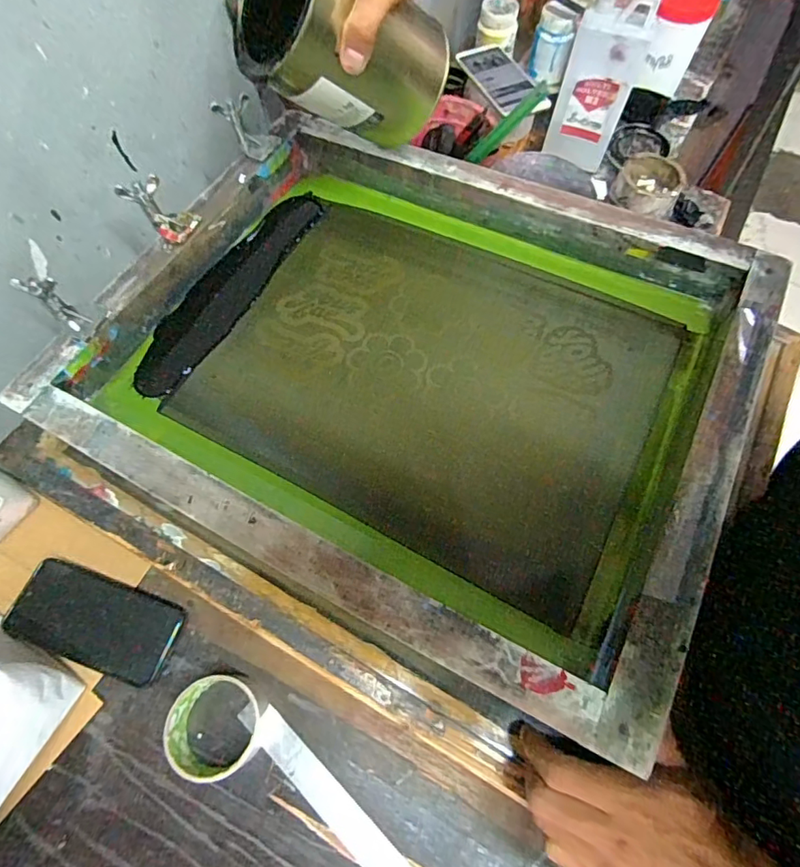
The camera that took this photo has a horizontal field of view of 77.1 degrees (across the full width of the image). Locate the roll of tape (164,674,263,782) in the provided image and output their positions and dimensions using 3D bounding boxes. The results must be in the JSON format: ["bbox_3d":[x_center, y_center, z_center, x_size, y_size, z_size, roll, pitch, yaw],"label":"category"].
[{"bbox_3d":[-0.170,0.268,0.464,0.078,0.045,0.080,0,66,0],"label":"roll of tape"}]

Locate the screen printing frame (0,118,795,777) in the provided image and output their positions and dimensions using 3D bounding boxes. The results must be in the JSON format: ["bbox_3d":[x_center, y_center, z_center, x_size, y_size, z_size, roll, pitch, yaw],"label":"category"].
[{"bbox_3d":[0.007,-0.065,0.425,0.500,0.067,0.408,25,68,15],"label":"screen printing frame"}]

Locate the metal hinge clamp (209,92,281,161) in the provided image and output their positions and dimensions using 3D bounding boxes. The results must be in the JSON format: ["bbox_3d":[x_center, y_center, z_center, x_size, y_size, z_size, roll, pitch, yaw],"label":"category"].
[{"bbox_3d":[-0.155,-0.309,0.504,0.025,0.063,0.032,1,57,48],"label":"metal hinge clamp"}]

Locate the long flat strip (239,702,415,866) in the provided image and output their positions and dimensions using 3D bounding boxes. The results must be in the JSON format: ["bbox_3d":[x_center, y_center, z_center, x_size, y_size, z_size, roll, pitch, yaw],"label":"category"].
[{"bbox_3d":[-0.028,0.370,0.454,0.319,0.005,0.029,40,70,15],"label":"long flat strip"}]

